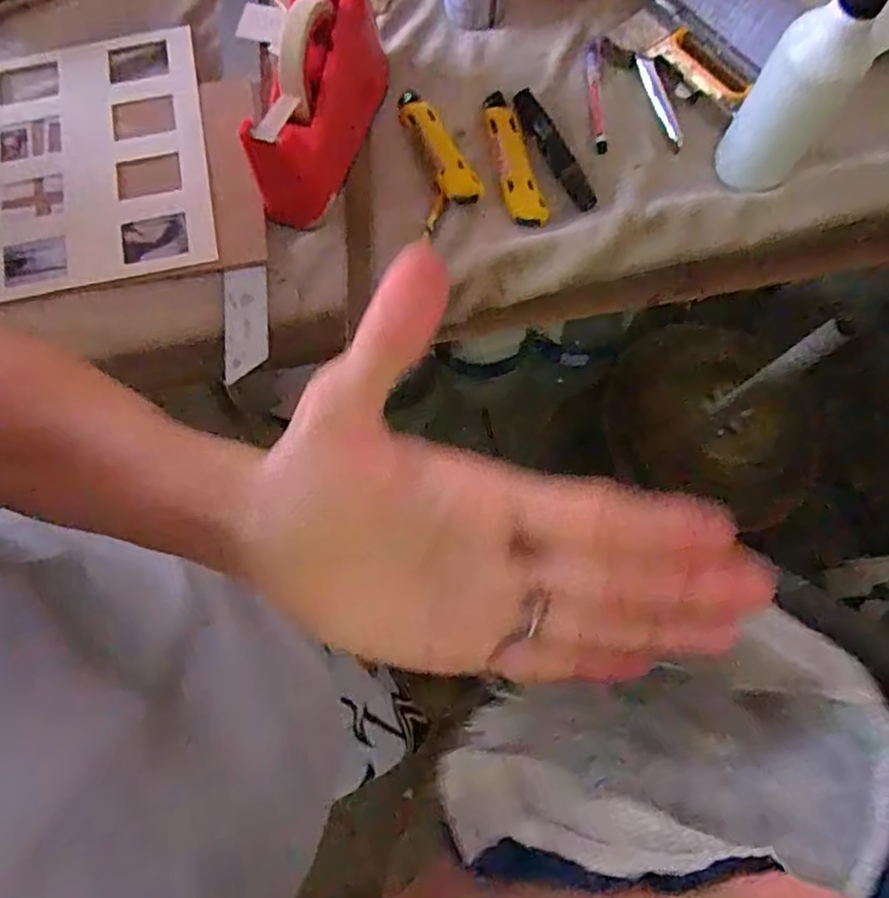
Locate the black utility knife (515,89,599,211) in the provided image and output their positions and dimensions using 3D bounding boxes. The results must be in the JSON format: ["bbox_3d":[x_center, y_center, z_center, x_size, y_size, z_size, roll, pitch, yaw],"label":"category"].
[{"bbox_3d":[0.102,-0.282,0.623,0.027,0.010,0.136,-26,77,-7],"label":"black utility knife"}]

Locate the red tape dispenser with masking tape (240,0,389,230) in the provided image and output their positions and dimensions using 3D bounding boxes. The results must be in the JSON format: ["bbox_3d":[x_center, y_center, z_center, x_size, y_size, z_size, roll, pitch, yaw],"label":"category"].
[{"bbox_3d":[-0.110,-0.313,0.587,0.068,0.107,0.200,12,75,3],"label":"red tape dispenser with masking tape"}]

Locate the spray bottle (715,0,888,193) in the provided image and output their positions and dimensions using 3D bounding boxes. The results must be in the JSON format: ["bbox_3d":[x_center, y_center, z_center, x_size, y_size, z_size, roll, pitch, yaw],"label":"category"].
[{"bbox_3d":[0.291,-0.304,0.514,0.071,0.227,0.086,38,78,9],"label":"spray bottle"}]

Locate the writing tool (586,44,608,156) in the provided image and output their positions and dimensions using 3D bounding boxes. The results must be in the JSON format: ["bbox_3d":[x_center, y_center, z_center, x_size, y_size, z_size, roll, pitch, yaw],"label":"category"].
[{"bbox_3d":[0.149,-0.344,0.649,0.013,0.009,0.124,-1,75,-1],"label":"writing tool"}]

